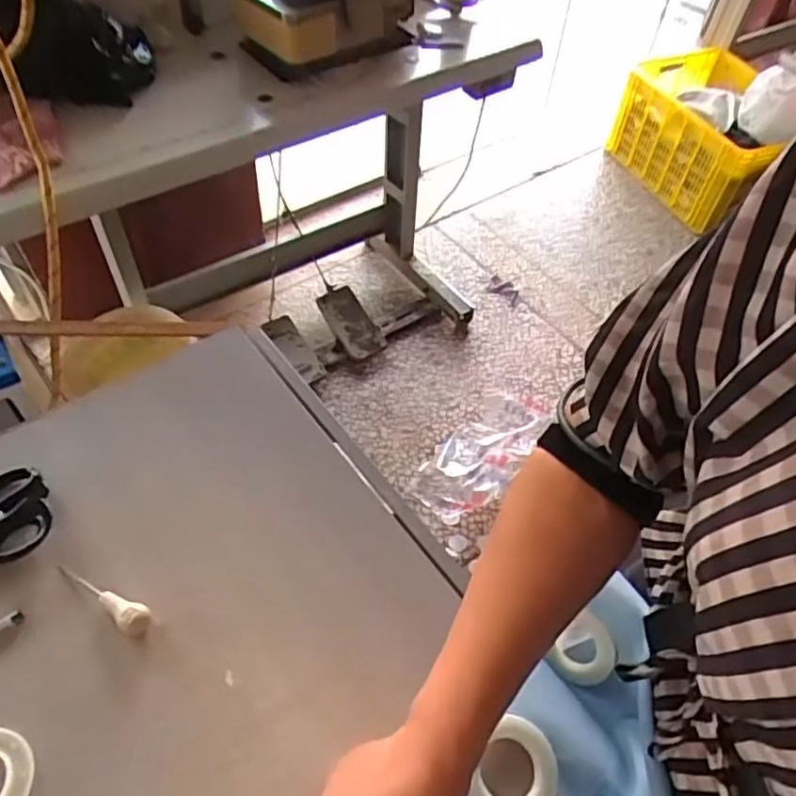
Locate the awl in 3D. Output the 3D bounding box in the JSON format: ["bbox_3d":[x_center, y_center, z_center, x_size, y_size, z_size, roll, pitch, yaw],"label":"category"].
[{"bbox_3d":[-0.237,0.156,0.516,0.094,0.017,0.022,31,57,19],"label":"awl"}]

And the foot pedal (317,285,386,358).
[{"bbox_3d":[-0.134,-0.216,1.789,0.111,0.051,0.227,-30,79,-23],"label":"foot pedal"}]

